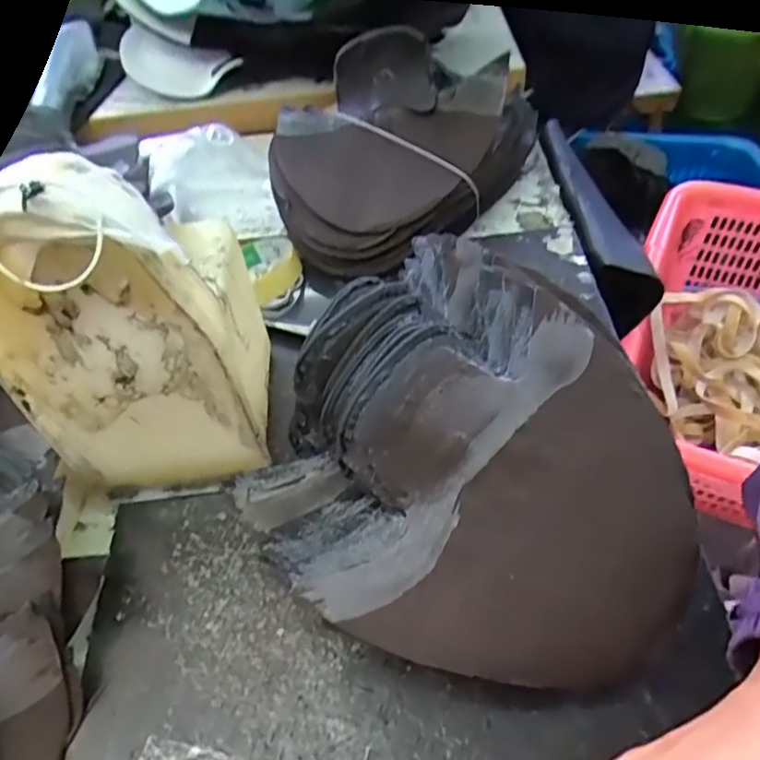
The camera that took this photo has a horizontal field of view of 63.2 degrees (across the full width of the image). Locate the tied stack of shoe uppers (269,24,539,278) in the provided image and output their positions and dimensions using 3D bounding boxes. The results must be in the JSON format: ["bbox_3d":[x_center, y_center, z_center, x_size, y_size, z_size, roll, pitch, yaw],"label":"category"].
[{"bbox_3d":[0.008,-0.187,0.503,0.212,0.112,0.181,6,53,11],"label":"tied stack of shoe uppers"}]

